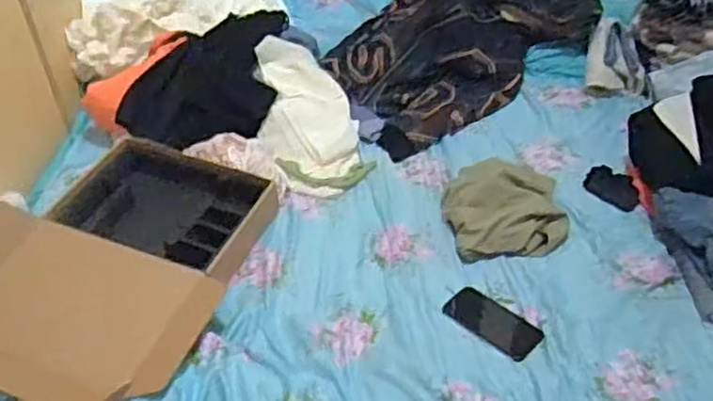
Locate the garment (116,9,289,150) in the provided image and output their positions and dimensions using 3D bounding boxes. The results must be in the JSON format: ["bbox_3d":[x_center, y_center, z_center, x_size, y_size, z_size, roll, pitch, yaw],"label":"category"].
[{"bbox_3d":[-0.323,-0.285,1.525,0.289,0.128,0.366,6,42,10],"label":"garment"}]

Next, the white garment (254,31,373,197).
[{"bbox_3d":[-0.107,-0.183,1.526,0.215,0.184,0.333,-14,43,-12],"label":"white garment"}]

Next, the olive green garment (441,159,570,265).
[{"bbox_3d":[0.287,0.013,1.354,0.229,0.057,0.205,-3,41,0],"label":"olive green garment"}]

